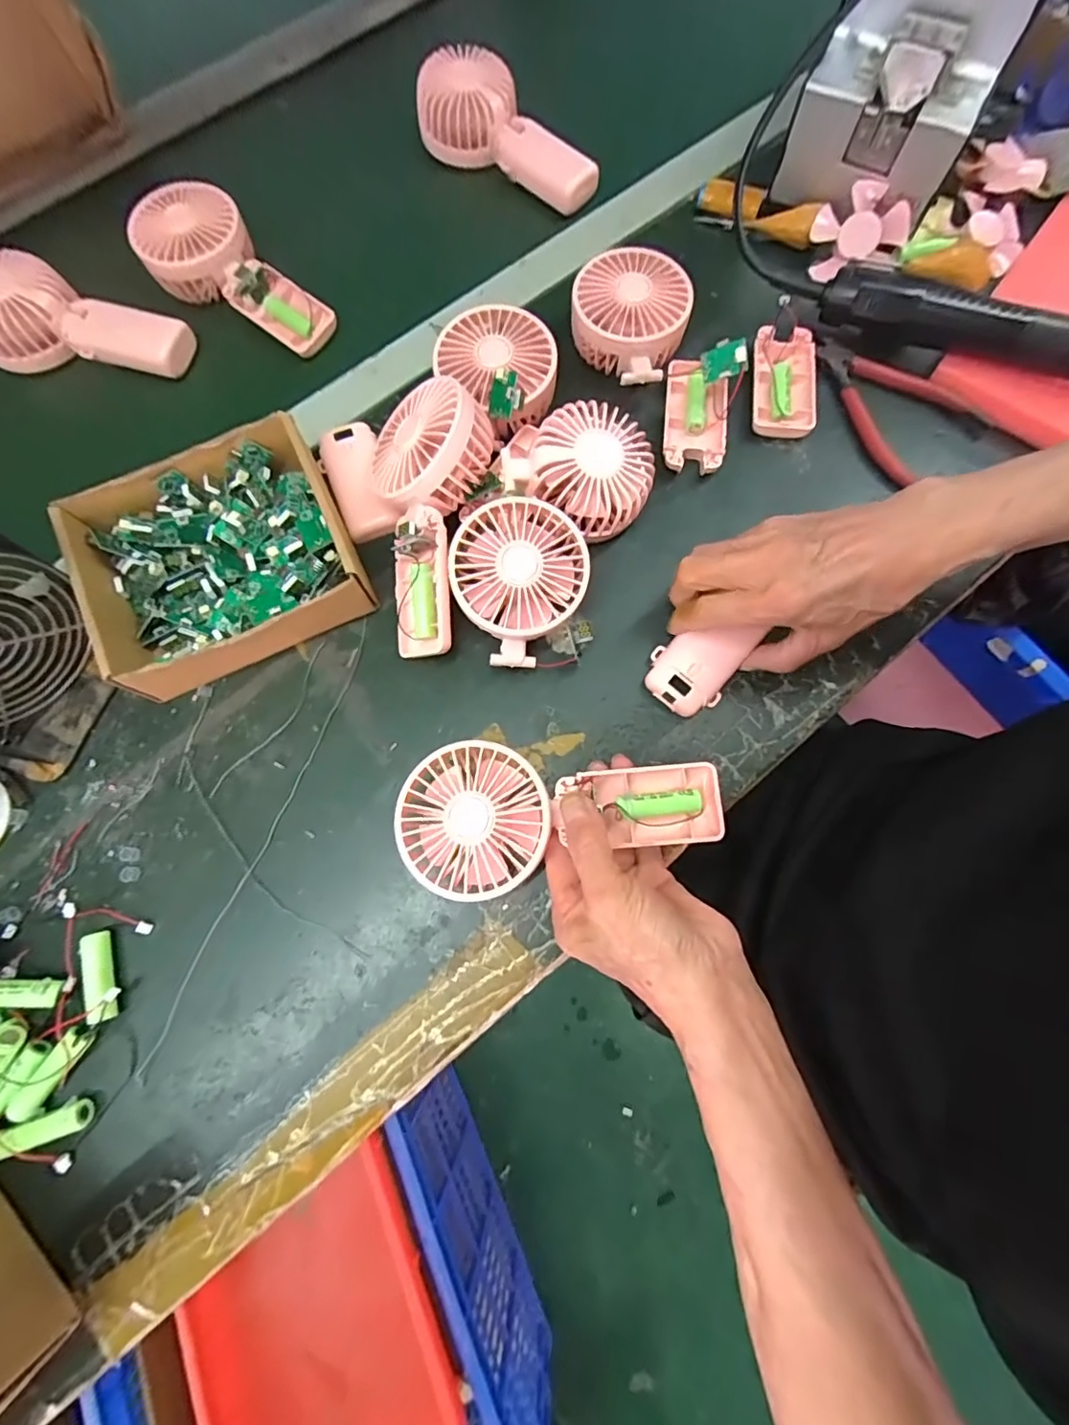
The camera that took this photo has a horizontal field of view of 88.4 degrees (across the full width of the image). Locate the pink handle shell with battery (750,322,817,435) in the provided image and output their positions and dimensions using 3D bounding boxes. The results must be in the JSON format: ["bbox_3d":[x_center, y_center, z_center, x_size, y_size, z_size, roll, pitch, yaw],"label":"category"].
[{"bbox_3d":[0.194,-0.259,0.425,0.049,0.012,0.090,10,76,2],"label":"pink handle shell with battery"}]

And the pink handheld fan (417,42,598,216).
[{"bbox_3d":[-0.026,-0.514,0.490,0.178,0.051,0.066,41,80,12],"label":"pink handheld fan"}]

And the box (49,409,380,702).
[{"bbox_3d":[-0.216,-0.104,0.376,0.170,0.049,0.141,-28,78,-7],"label":"box"}]

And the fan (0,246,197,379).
[{"bbox_3d":[-0.371,-0.311,0.442,0.168,0.045,0.078,16,76,4],"label":"fan"}]

